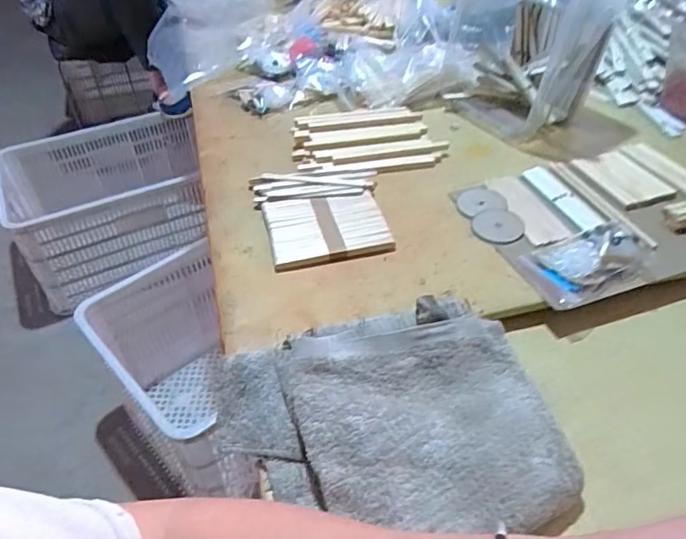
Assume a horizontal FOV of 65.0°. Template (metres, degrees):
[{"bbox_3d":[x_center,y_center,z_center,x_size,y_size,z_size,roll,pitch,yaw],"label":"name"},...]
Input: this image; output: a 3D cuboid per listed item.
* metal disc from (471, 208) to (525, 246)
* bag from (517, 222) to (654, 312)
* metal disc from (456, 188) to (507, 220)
[{"bbox_3d":[0.165,-0.047,0.572,0.055,0.004,0.055,0,44,0],"label":"metal disc"},{"bbox_3d":[0.229,-0.010,0.509,0.103,0.036,0.076,-15,46,-14],"label":"bag"},{"bbox_3d":[0.156,-0.078,0.612,0.056,0.004,0.056,0,44,0],"label":"metal disc"}]

